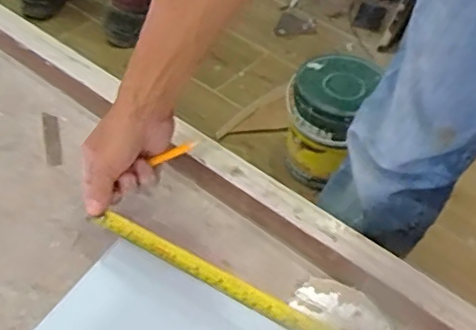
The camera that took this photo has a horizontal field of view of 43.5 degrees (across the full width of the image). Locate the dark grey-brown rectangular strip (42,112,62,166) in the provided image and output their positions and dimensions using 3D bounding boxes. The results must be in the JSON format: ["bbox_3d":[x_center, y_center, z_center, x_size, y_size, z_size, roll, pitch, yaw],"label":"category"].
[{"bbox_3d":[-0.223,-0.033,0.714,0.018,0.007,0.078,-6,58,-17],"label":"dark grey-brown rectangular strip"}]

